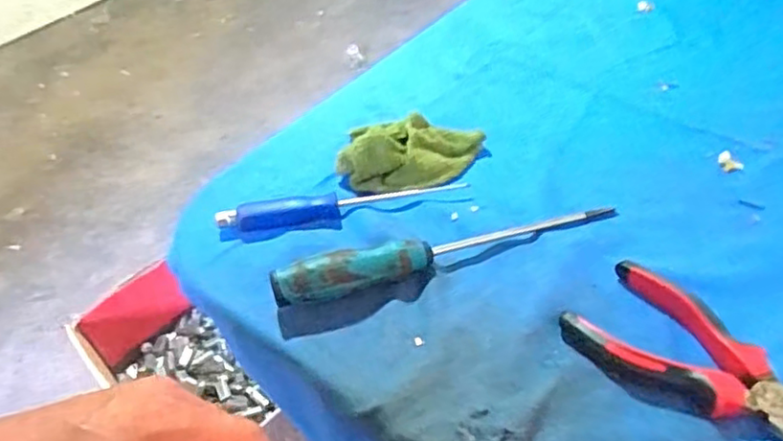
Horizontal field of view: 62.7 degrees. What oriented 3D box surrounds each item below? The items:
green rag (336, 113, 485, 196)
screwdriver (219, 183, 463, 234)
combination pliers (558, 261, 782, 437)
[{"bbox_3d":[0.016,-0.059,0.519,0.114,0.035,0.072,1,44,8],"label":"green rag"},{"bbox_3d":[-0.038,-0.014,0.491,0.188,0.015,0.020,-9,43,-3],"label":"screwdriver"},{"bbox_3d":[0.180,0.083,0.366,0.074,0.017,0.153,-34,50,-27],"label":"combination pliers"}]

